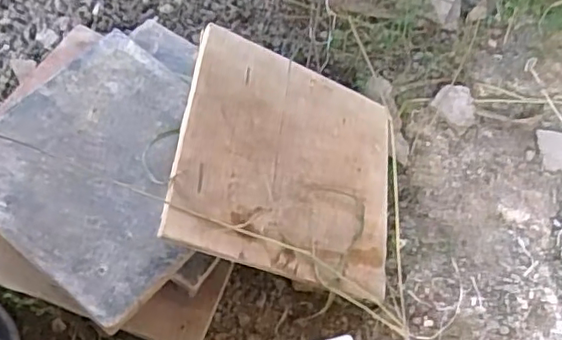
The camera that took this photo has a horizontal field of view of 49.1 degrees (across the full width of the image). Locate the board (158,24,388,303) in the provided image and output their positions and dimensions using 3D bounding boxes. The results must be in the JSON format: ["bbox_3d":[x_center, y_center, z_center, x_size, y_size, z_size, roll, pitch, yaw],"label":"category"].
[{"bbox_3d":[0.014,-0.006,0.654,0.254,0.009,0.243,22,61,-26],"label":"board"}]

